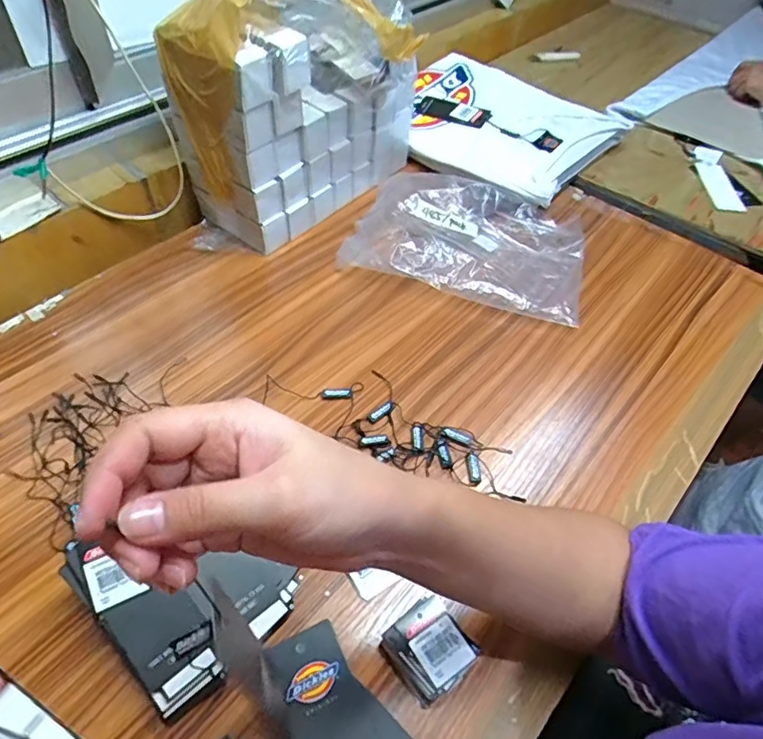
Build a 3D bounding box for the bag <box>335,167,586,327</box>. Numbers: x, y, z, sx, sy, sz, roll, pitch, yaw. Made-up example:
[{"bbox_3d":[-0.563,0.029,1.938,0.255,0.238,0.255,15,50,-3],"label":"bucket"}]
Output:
[{"bbox_3d":[0.108,-0.164,0.653,0.281,0.045,0.203,15,52,9],"label":"bag"}]

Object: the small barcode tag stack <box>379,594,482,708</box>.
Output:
[{"bbox_3d":[0.033,0.195,0.371,0.049,0.024,0.052,-33,60,-26],"label":"small barcode tag stack"}]

